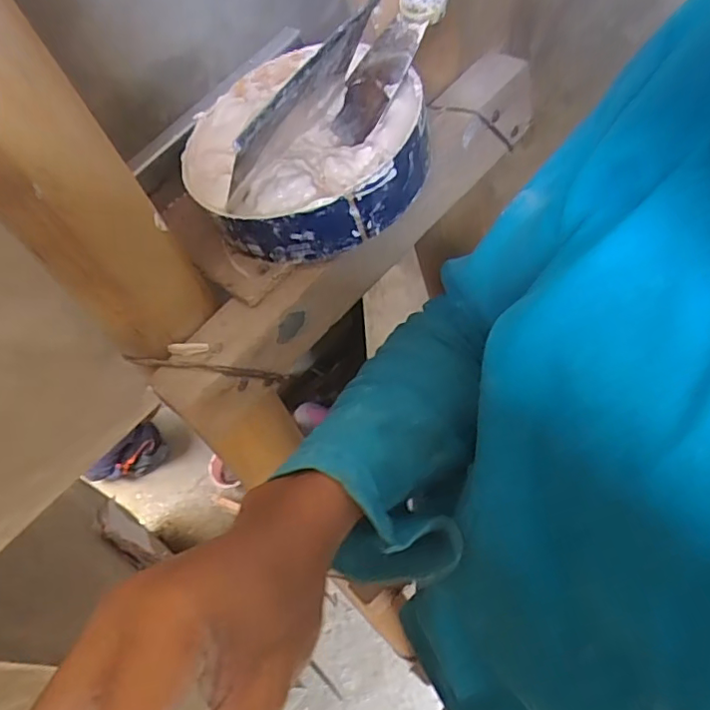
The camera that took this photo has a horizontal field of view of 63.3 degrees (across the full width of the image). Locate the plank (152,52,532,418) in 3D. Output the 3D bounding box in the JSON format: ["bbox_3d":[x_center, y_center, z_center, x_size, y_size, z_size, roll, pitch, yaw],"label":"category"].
[{"bbox_3d":[0.008,-0.080,0.365,0.050,0.054,0.324,37,69,23],"label":"plank"}]

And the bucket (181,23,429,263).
[{"bbox_3d":[-0.031,-0.130,0.346,0.142,0.061,0.150,-2,59,3],"label":"bucket"}]

